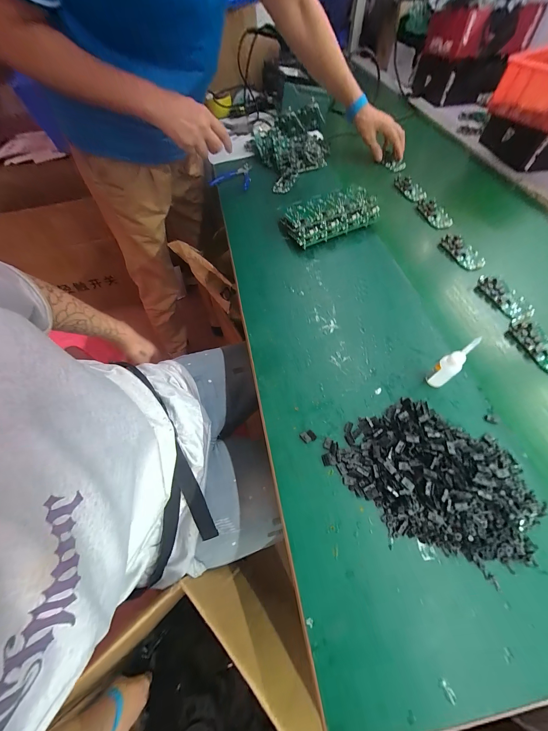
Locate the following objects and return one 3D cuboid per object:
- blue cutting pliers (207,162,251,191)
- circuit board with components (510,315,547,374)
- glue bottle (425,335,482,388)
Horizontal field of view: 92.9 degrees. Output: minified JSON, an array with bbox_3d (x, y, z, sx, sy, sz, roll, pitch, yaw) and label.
[{"bbox_3d":[-0.100,-0.502,0.686,0.108,0.019,0.114,18,62,13],"label":"blue cutting pliers"},{"bbox_3d":[0.396,-0.033,0.389,0.047,0.014,0.102,-13,60,-5],"label":"circuit board with components"},{"bbox_3d":[0.219,0.000,0.324,0.022,0.094,0.023,-26,62,-12],"label":"glue bottle"}]

